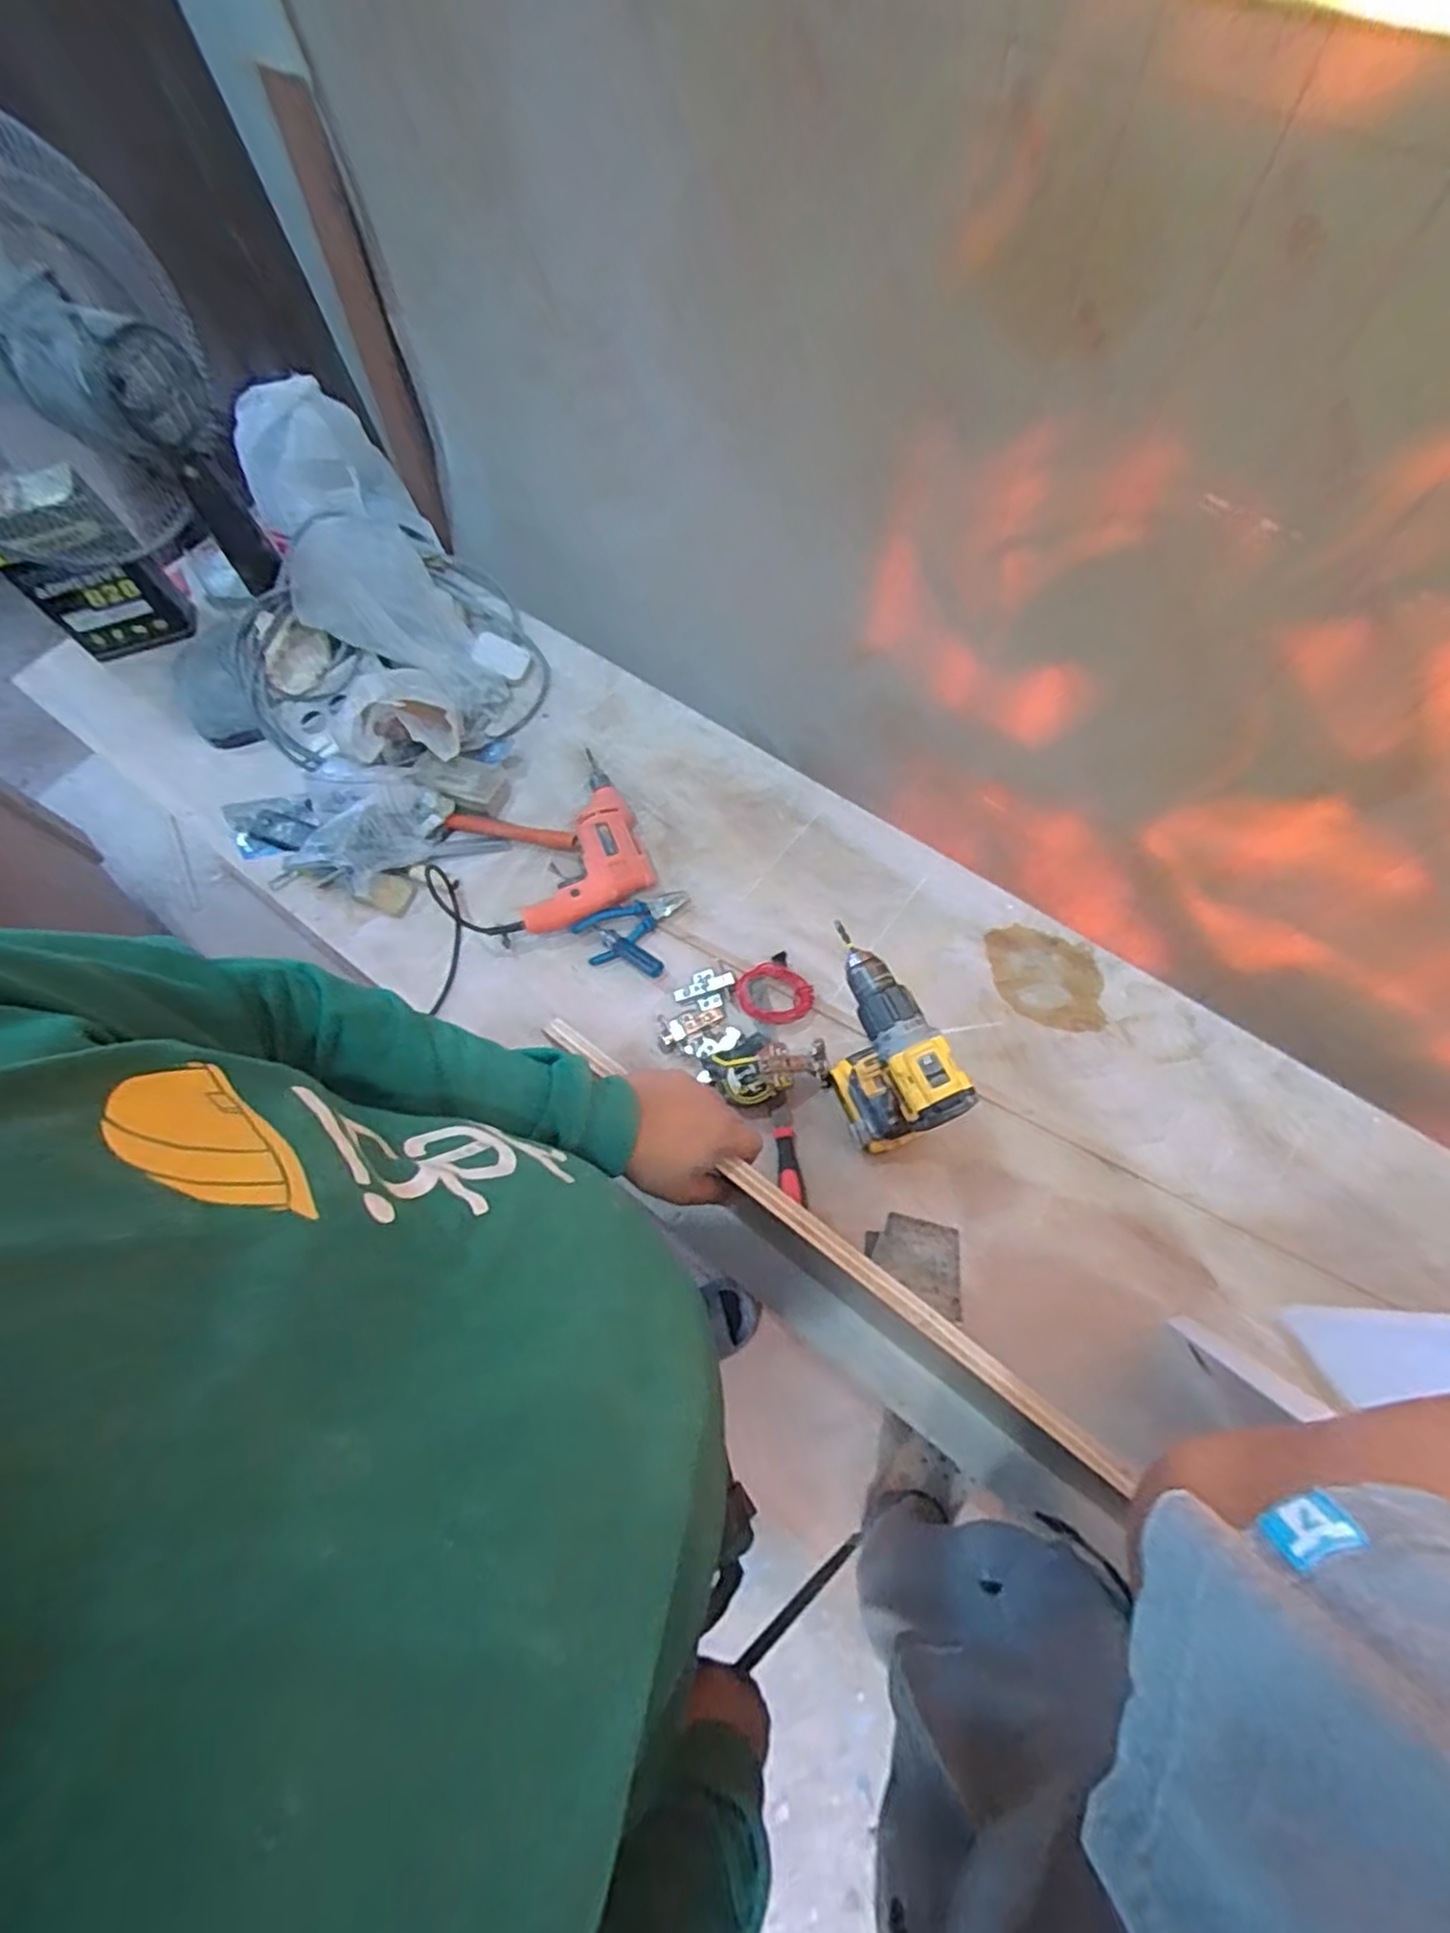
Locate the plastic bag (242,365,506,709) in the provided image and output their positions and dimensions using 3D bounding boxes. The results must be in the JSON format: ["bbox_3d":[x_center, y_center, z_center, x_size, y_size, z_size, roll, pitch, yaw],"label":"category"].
[{"bbox_3d":[-0.566,-0.642,1.141,0.233,0.190,0.569,-29,82,-9],"label":"plastic bag"}]

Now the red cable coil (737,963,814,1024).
[{"bbox_3d":[0.064,0.037,0.923,0.089,0.031,0.079,25,71,12],"label":"red cable coil"}]

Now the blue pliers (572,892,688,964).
[{"bbox_3d":[-0.120,-0.056,0.977,0.153,0.032,0.059,-24,69,-7],"label":"blue pliers"}]

